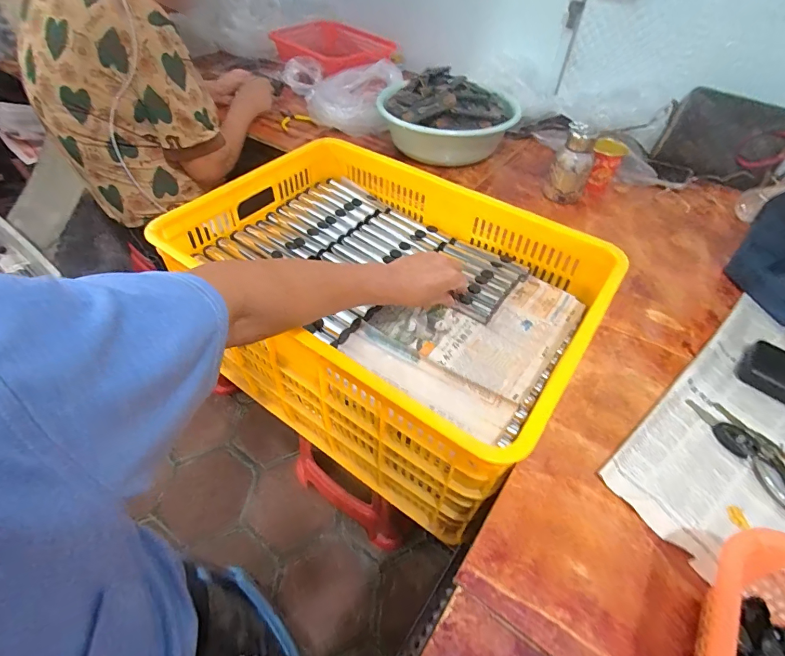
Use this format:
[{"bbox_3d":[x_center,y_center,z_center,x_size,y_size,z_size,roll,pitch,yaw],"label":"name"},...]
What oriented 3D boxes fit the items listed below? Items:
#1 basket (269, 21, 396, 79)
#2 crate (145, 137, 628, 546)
[{"bbox_3d":[-0.179,-0.812,1.224,0.417,0.069,0.273,29,54,21],"label":"basket"},{"bbox_3d":[-0.009,-0.028,0.707,0.597,0.299,0.411,28,54,22],"label":"crate"}]

